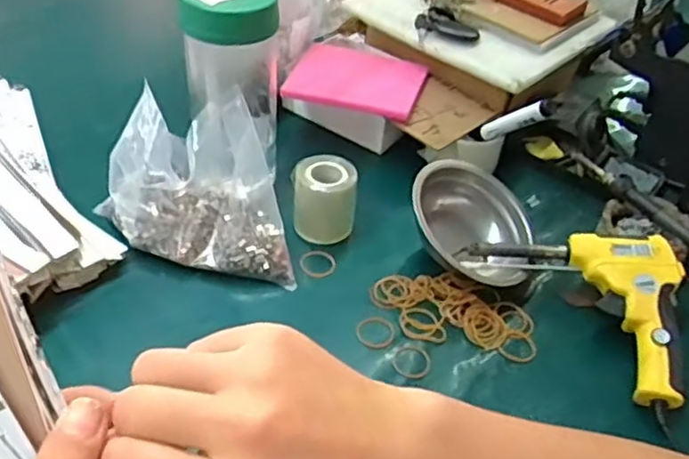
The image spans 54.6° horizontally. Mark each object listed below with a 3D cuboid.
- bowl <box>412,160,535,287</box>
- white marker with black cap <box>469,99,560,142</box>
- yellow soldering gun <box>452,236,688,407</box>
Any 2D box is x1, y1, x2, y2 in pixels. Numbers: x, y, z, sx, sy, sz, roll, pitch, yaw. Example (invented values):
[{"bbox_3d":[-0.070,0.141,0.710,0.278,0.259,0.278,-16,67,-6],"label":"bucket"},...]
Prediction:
[{"bbox_3d":[0.108,-0.001,0.613,0.126,0.048,0.130,40,48,-7],"label":"bowl"},{"bbox_3d":[0.174,-0.111,0.689,0.015,0.113,0.018,-25,94,-30],"label":"white marker with black cap"},{"bbox_3d":[0.221,0.048,0.571,0.125,0.053,0.201,-25,51,-30],"label":"yellow soldering gun"}]

